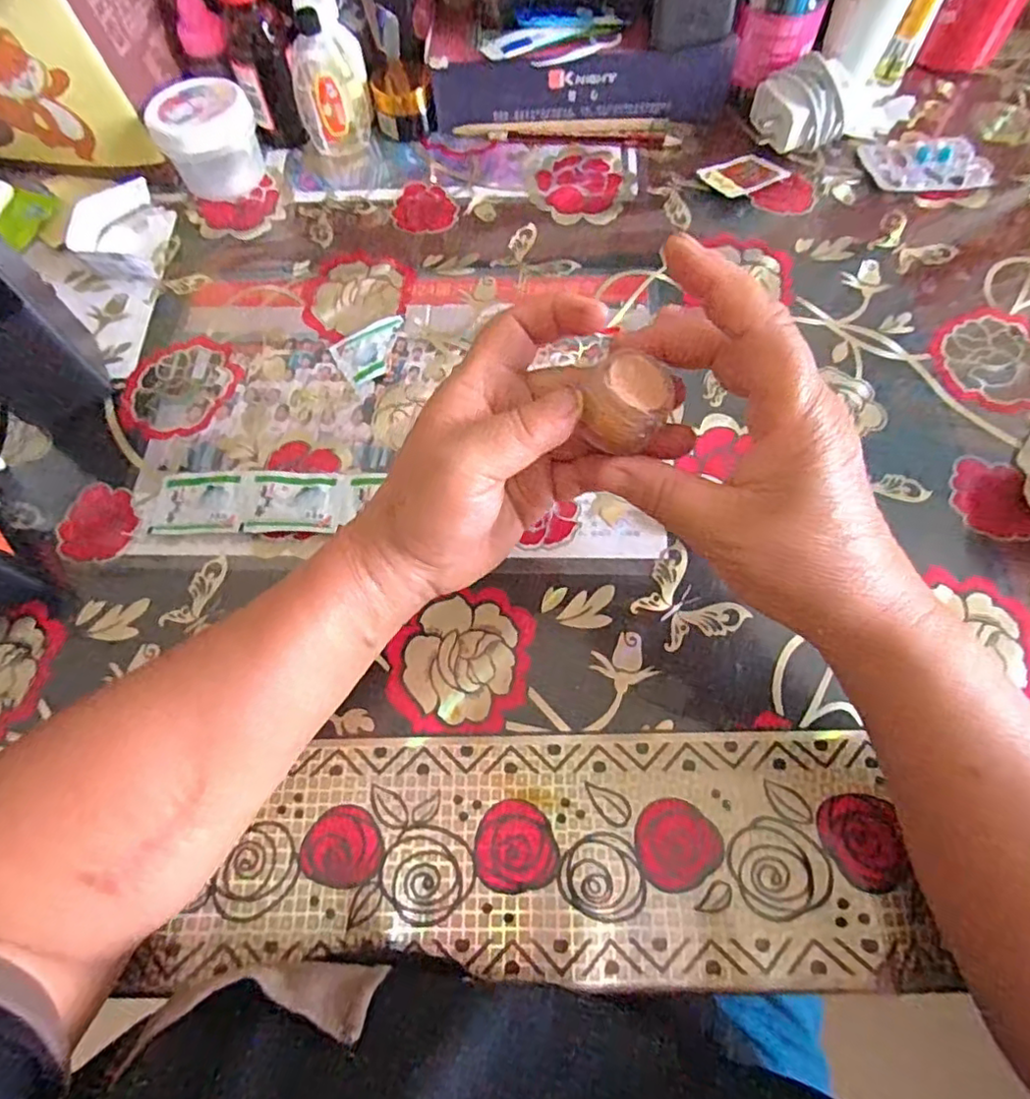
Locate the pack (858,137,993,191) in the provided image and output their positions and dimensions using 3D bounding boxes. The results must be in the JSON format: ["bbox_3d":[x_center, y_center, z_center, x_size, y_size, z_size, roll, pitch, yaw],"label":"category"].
[{"bbox_3d":[0.288,-0.269,0.435,0.082,0.004,0.053,6,67,5],"label":"pack"}]

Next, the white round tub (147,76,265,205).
[{"bbox_3d":[-0.214,-0.288,0.439,0.064,0.056,0.068,-1,66,2],"label":"white round tub"}]

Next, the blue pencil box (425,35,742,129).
[{"bbox_3d":[0.049,-0.327,0.445,0.210,0.046,0.014,-3,66,2],"label":"blue pencil box"}]

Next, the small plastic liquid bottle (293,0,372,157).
[{"bbox_3d":[-0.131,-0.330,0.436,0.042,0.086,0.043,15,68,9],"label":"small plastic liquid bottle"}]

